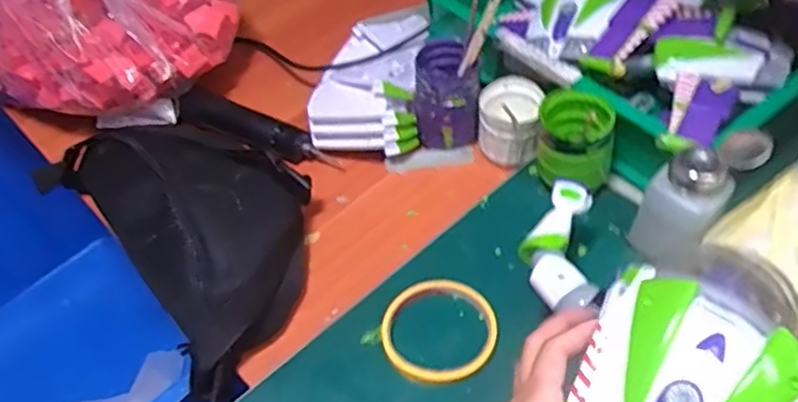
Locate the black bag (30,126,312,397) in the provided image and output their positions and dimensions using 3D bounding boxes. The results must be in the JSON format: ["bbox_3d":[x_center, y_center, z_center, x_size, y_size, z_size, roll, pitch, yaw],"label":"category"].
[{"bbox_3d":[-0.203,0.004,0.603,0.296,0.093,0.180,33,59,29],"label":"black bag"}]

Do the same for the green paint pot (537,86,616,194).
[{"bbox_3d":[0.158,-0.048,0.590,0.069,0.092,0.075,11,51,15],"label":"green paint pot"}]

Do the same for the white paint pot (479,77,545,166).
[{"bbox_3d":[0.108,-0.078,0.645,0.056,0.057,0.064,3,49,9],"label":"white paint pot"}]

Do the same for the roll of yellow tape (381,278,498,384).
[{"bbox_3d":[0.033,0.102,0.522,0.092,0.009,0.087,-3,49,3],"label":"roll of yellow tape"}]

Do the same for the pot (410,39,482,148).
[{"bbox_3d":[0.049,-0.102,0.653,0.064,0.099,0.060,-3,49,3],"label":"pot"}]

